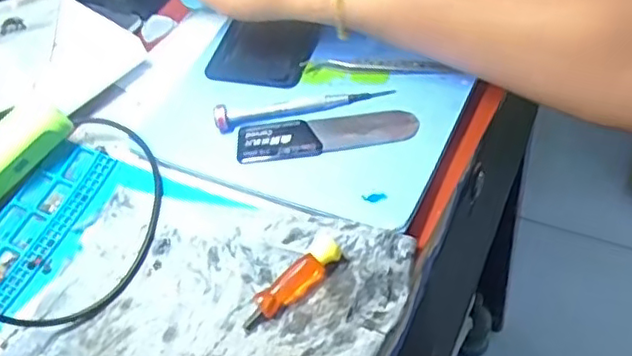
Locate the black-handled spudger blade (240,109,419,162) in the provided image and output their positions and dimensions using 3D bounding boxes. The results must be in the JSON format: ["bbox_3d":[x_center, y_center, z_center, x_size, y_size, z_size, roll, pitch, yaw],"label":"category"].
[{"bbox_3d":[0.007,-0.029,0.411,0.116,0.004,0.030,-6,49,6],"label":"black-handled spudger blade"}]

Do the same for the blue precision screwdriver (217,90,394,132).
[{"bbox_3d":[-0.009,-0.050,0.420,0.118,0.009,0.014,-13,50,1],"label":"blue precision screwdriver"}]

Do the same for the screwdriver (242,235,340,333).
[{"bbox_3d":[-0.013,0.059,0.343,0.065,0.014,0.015,-42,60,-5],"label":"screwdriver"}]

